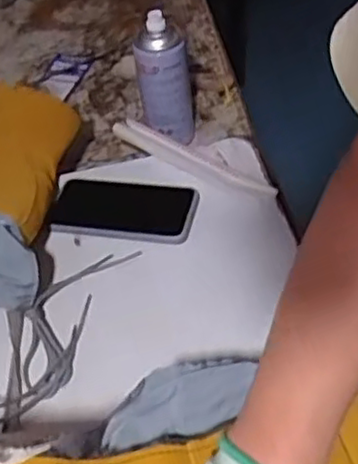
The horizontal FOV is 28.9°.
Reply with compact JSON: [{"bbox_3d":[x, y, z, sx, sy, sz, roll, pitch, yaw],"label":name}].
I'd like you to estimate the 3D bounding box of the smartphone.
[{"bbox_3d":[-0.062,-0.028,0.753,0.159,0.007,0.075,6,49,12],"label":"smartphone"}]

